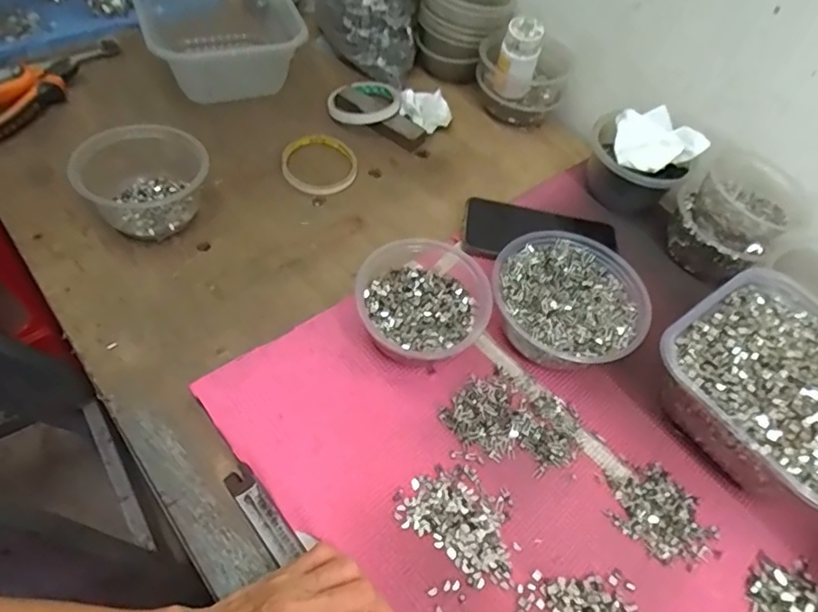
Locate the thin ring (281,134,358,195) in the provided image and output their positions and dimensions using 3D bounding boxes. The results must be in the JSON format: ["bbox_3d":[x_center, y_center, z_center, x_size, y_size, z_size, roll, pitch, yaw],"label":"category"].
[{"bbox_3d":[-0.099,-0.159,0.628,0.083,0.009,0.086,4,55,-6],"label":"thin ring"}]

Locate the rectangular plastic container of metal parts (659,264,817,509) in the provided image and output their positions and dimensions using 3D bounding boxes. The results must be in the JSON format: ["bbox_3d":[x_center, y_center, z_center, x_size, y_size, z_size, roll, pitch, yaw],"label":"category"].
[{"bbox_3d":[0.307,0.065,0.467,0.186,0.073,0.173,-32,65,-25],"label":"rectangular plastic container of metal parts"}]

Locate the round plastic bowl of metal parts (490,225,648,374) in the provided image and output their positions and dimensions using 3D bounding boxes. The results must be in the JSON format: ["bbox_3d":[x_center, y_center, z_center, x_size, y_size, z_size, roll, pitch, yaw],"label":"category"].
[{"bbox_3d":[0.141,-0.003,0.508,0.129,0.054,0.129,4,55,-6],"label":"round plastic bowl of metal parts"}]

